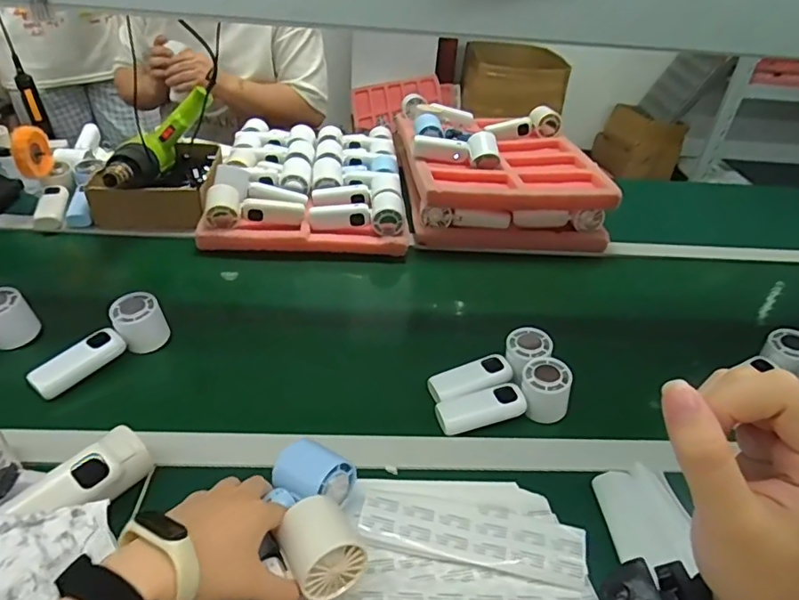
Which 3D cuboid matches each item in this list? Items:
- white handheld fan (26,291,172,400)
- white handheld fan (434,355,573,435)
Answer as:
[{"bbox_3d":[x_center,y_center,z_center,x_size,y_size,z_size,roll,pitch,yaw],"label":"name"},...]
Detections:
[{"bbox_3d":[-0.353,0.049,0.630,0.053,0.058,0.151,33,44,33],"label":"white handheld fan"},{"bbox_3d":[0.121,0.117,0.617,0.157,0.048,0.053,-17,40,-6],"label":"white handheld fan"}]

